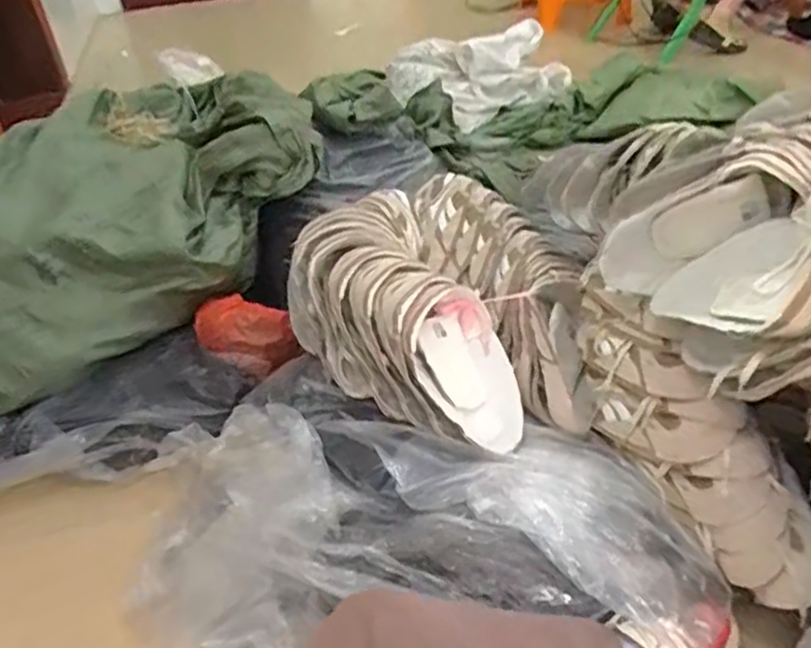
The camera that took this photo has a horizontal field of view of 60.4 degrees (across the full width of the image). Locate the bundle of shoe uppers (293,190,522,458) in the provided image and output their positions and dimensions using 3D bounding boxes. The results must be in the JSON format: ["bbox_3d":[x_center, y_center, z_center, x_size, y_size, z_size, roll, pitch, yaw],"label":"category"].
[{"bbox_3d":[-0.001,-0.012,0.980,0.247,0.174,0.435,-23,44,-21],"label":"bundle of shoe uppers"}]

